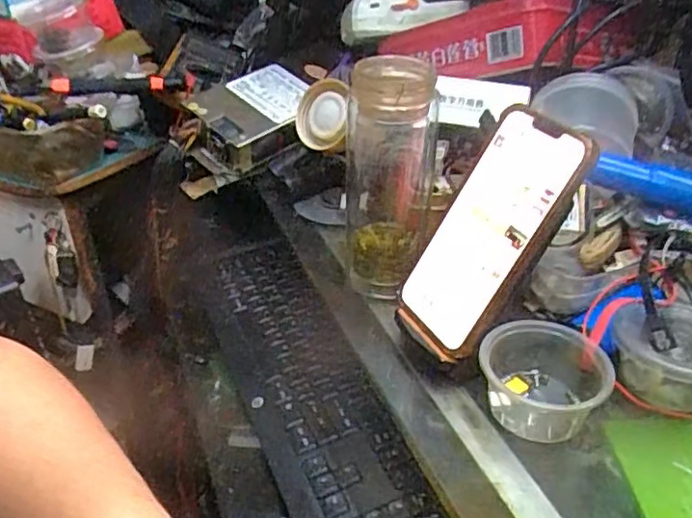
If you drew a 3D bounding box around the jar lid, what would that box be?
[{"bbox_3d":[-0.020,-0.128,0.575,0.054,0.063,0.012,20,24,25],"label":"jar lid"}]

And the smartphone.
[{"bbox_3d":[0.093,-0.015,0.425,0.020,0.166,0.075,16,21,-37],"label":"smartphone"}]

